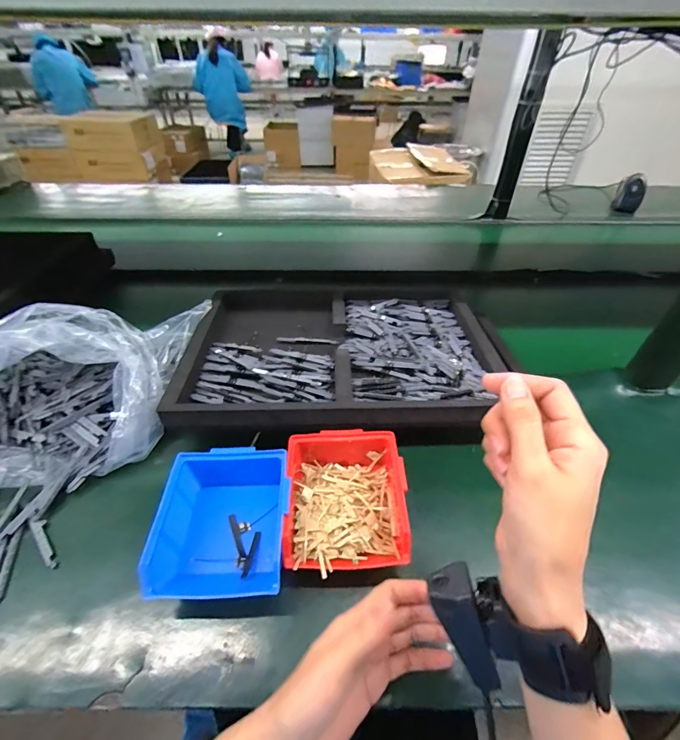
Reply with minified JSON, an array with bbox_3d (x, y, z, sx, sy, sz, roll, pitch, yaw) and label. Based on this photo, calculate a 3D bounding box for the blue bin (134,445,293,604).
[{"bbox_3d":[-0.114,0.156,0.379,0.124,0.072,0.137,-1,43,-1],"label":"blue bin"}]

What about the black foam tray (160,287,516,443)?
[{"bbox_3d":[-0.003,-0.031,0.538,0.418,0.040,0.324,3,43,3],"label":"black foam tray"}]

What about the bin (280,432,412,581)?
[{"bbox_3d":[0.006,0.134,0.394,0.121,0.058,0.151,-2,43,-2],"label":"bin"}]

